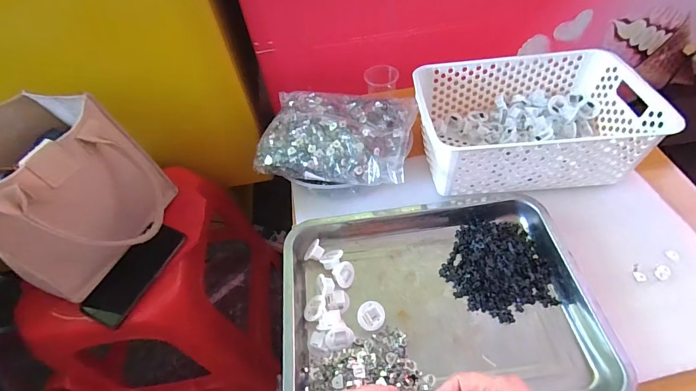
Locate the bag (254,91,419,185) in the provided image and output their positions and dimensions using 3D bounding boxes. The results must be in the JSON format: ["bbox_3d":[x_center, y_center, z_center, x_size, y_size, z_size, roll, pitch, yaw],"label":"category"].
[{"bbox_3d":[-0.021,-0.102,0.568,0.244,0.054,0.189,8,53,12],"label":"bag"}]

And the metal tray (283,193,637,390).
[{"bbox_3d":[0.102,0.125,0.455,0.362,0.046,0.297,-7,52,0],"label":"metal tray"}]

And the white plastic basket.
[{"bbox_3d":[0.275,-0.119,0.567,0.320,0.108,0.214,-3,52,3],"label":"white plastic basket"}]

